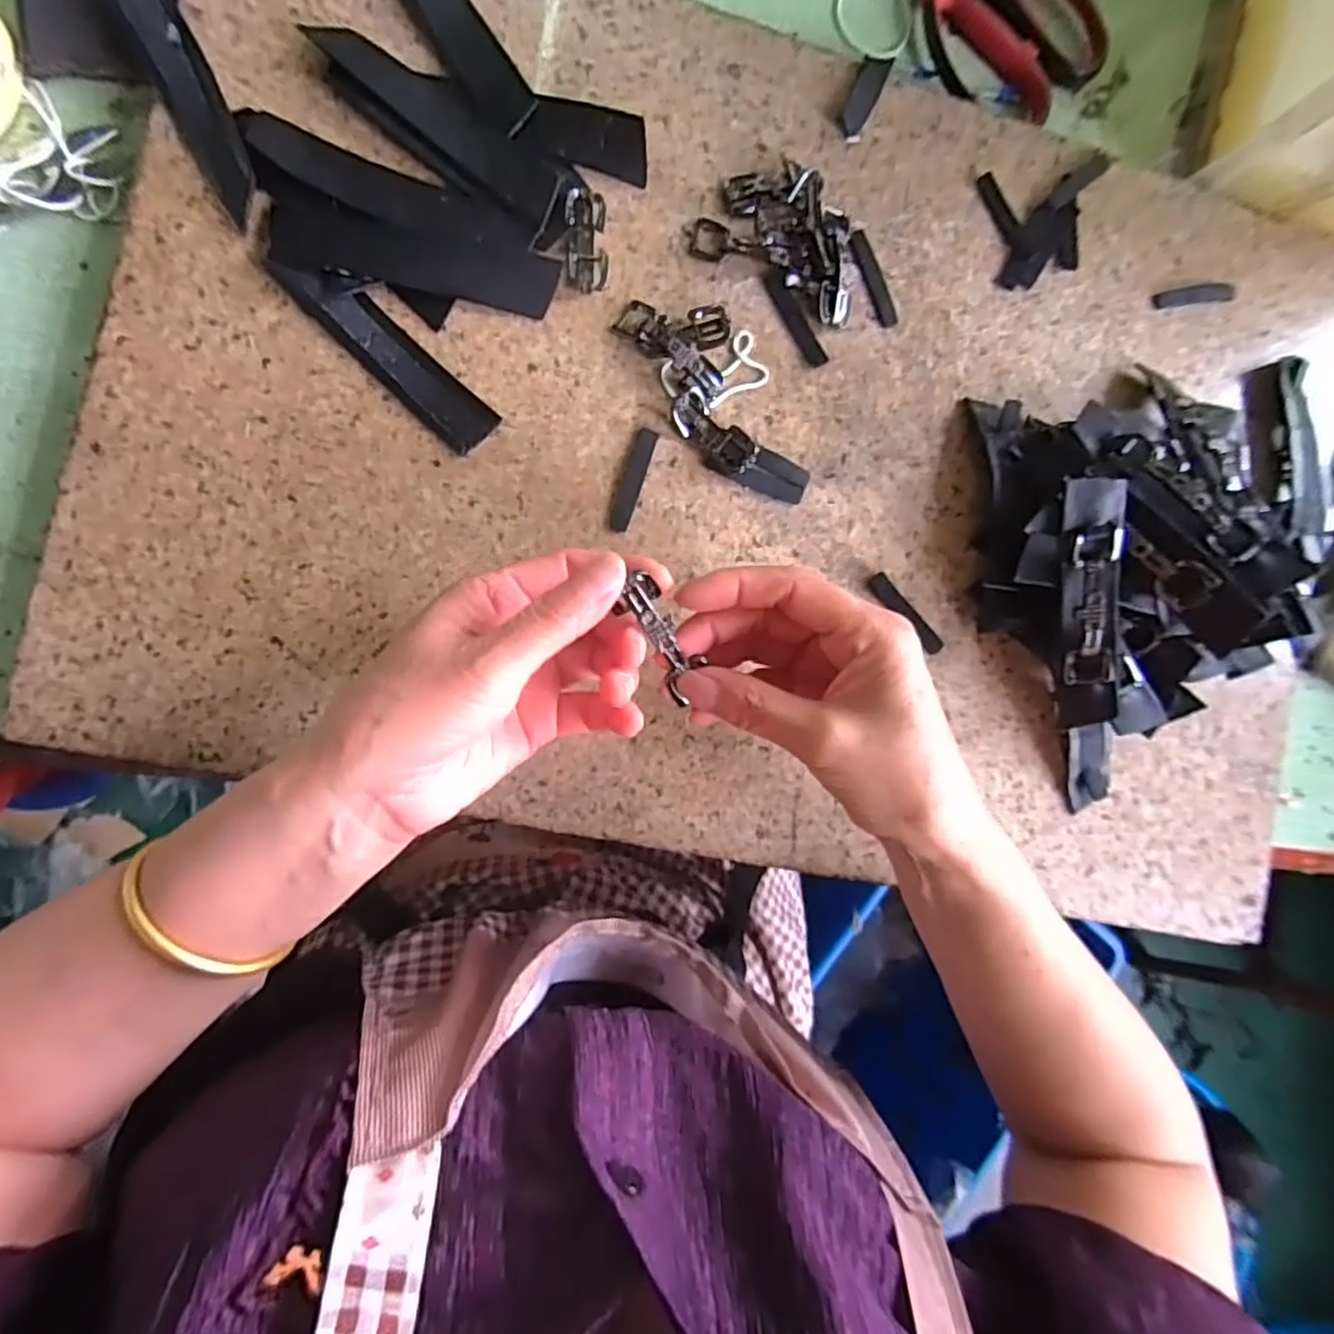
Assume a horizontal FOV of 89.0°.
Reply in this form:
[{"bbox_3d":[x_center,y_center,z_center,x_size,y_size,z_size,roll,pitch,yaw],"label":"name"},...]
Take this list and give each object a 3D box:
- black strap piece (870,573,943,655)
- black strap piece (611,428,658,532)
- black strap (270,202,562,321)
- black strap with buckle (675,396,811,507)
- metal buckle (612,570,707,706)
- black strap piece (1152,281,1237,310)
[{"bbox_3d":[0.116,-0.026,0.328,0.010,0.004,0.048,-44,96,-7],"label":"black strap piece"},{"bbox_3d":[-0.015,-0.085,0.308,0.009,0.004,0.048,19,86,-8],"label":"black strap piece"},{"bbox_3d":[-0.107,-0.175,0.292,0.115,0.009,0.025,6,88,-9],"label":"black strap"},{"bbox_3d":[0.034,-0.098,0.312,0.071,0.010,0.021,29,85,-8],"label":"black strap with buckle"},{"bbox_3d":[-0.001,-0.011,0.246,0.018,0.012,0.052,-30,115,-8],"label":"metal buckle"},{"bbox_3d":[0.277,-0.195,0.356,0.049,0.004,0.011,-10,91,-9],"label":"black strap piece"}]

